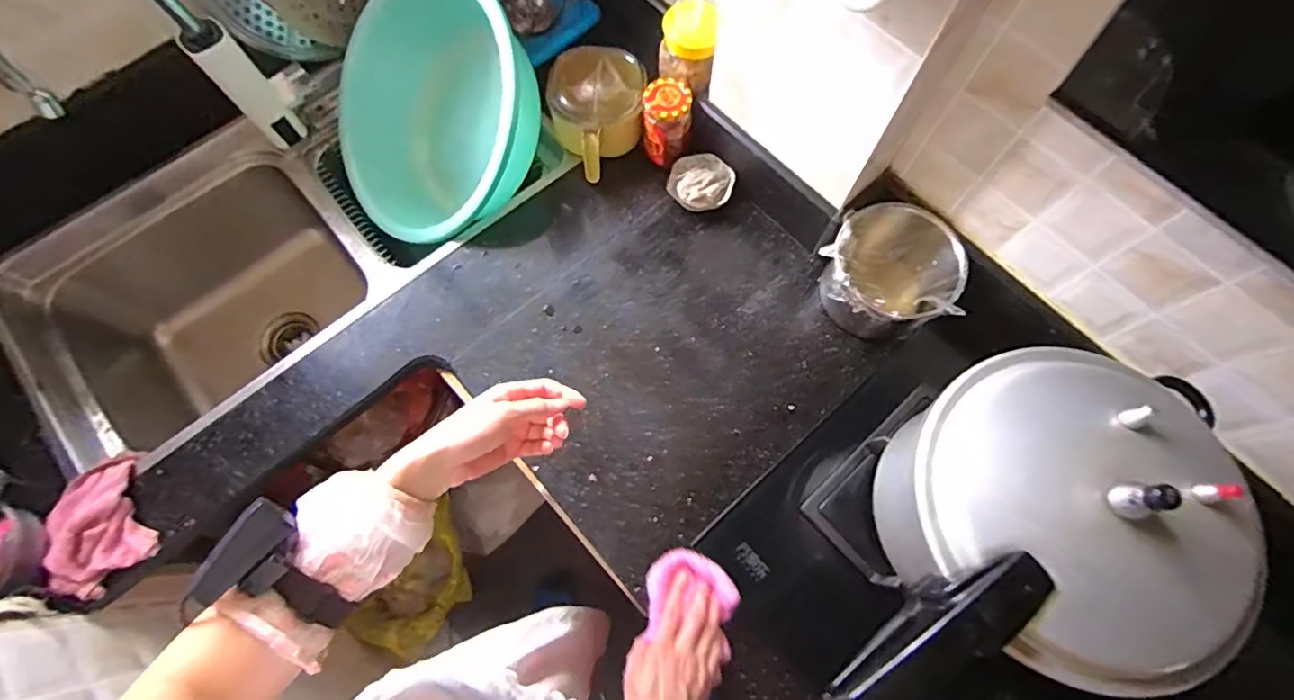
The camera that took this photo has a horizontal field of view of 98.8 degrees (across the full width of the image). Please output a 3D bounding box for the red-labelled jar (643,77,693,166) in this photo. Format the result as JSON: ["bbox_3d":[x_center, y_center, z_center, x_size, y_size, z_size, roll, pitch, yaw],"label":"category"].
[{"bbox_3d":[0.029,-0.324,0.807,0.065,0.116,0.070,0,71,0],"label":"red-labelled jar"}]

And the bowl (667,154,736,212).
[{"bbox_3d":[0.081,-0.248,0.825,0.092,0.034,0.094,0,70,1],"label":"bowl"}]

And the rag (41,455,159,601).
[{"bbox_3d":[-0.651,0.210,0.662,0.089,0.045,0.145,-27,71,-8],"label":"rag"}]

